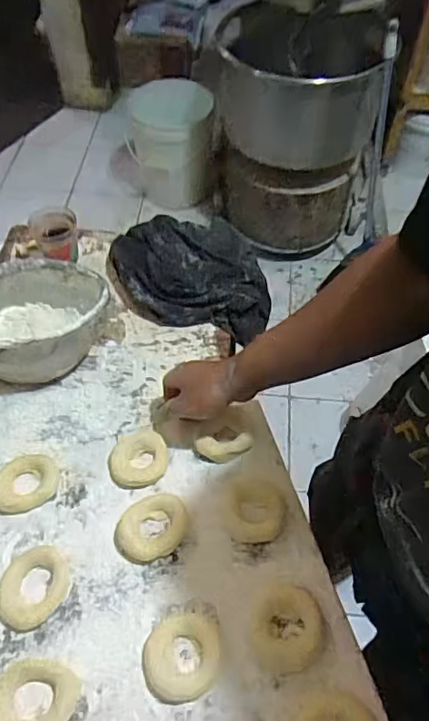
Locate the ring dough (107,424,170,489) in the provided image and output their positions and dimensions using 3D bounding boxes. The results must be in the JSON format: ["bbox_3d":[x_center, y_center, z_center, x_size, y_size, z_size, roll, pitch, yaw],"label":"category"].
[{"bbox_3d":[-0.090,0.117,0.628,0.069,0.020,0.071,2,50,-3],"label":"ring dough"}]

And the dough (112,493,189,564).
[{"bbox_3d":[-0.068,0.176,0.568,0.078,0.016,0.069,-12,53,-14],"label":"dough"}]

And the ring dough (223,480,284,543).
[{"bbox_3d":[0.044,0.161,0.573,0.062,0.013,0.069,3,50,-2],"label":"ring dough"}]

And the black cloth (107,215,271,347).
[{"bbox_3d":[-0.036,-0.136,0.796,0.265,0.082,0.173,15,51,8],"label":"black cloth"}]

